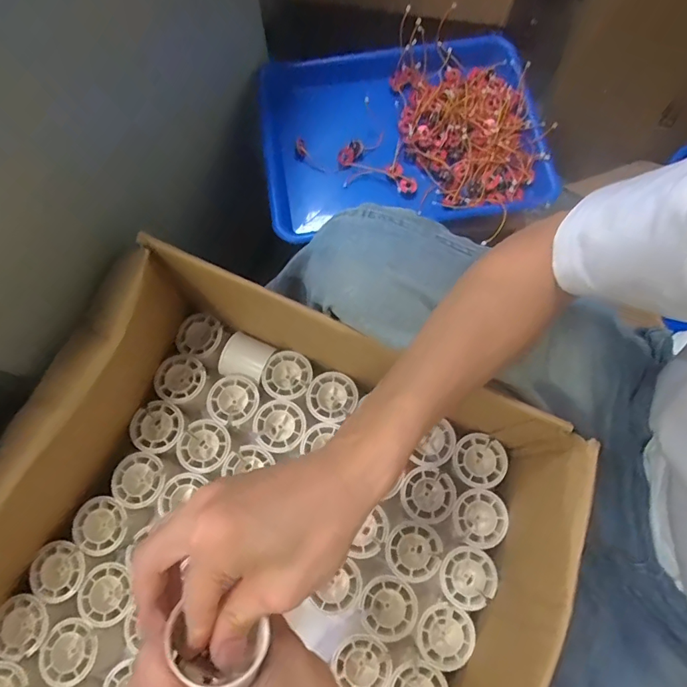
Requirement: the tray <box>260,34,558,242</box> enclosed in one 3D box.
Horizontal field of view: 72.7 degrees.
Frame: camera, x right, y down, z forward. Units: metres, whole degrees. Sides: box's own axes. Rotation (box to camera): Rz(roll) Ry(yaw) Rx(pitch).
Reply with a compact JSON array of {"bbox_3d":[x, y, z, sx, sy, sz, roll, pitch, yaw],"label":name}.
[{"bbox_3d":[0.071,-0.265,0.594,0.339,0.062,0.247,-5,73,-1],"label":"tray"}]

